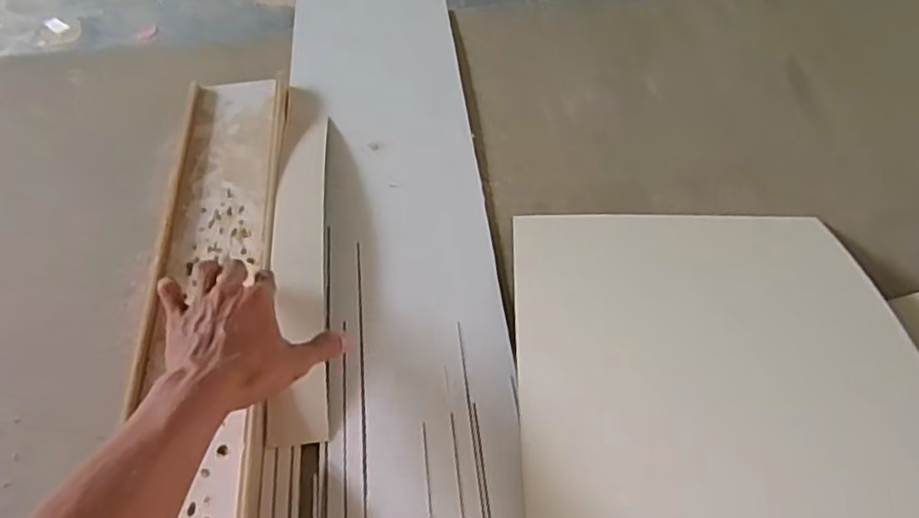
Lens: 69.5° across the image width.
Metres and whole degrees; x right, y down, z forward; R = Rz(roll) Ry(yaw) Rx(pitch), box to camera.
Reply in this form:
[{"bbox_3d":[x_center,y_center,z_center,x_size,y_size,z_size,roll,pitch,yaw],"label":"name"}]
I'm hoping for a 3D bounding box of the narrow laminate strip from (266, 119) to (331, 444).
[{"bbox_3d":[-0.154,-0.002,0.641,0.051,0.014,0.367,1,54,-12],"label":"narrow laminate strip"}]

